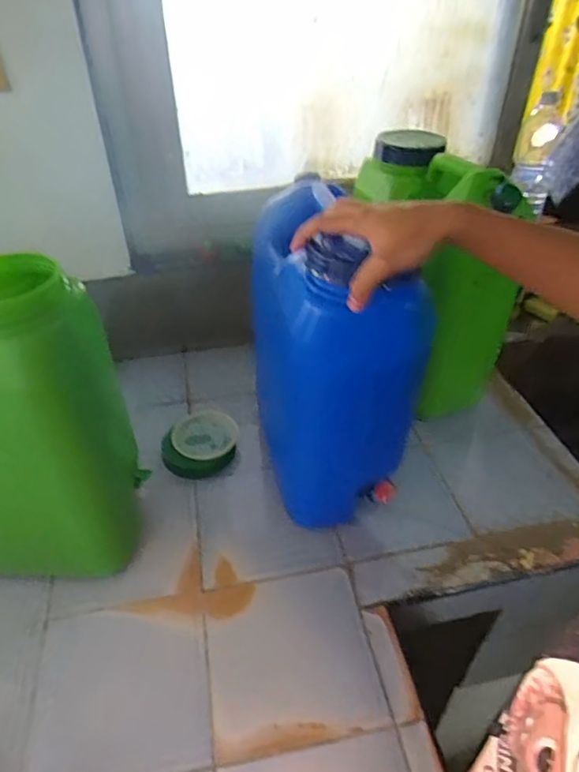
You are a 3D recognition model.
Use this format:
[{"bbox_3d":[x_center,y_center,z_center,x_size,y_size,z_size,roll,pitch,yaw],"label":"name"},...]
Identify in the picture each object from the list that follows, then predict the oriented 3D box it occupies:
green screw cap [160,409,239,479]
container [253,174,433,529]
[{"bbox_3d":[-0.155,0.097,0.910,0.122,0.046,0.147,4,39,5],"label":"green screw cap"},{"bbox_3d":[0.051,-0.032,0.733,0.160,0.426,0.281,-8,39,-10],"label":"container"}]

